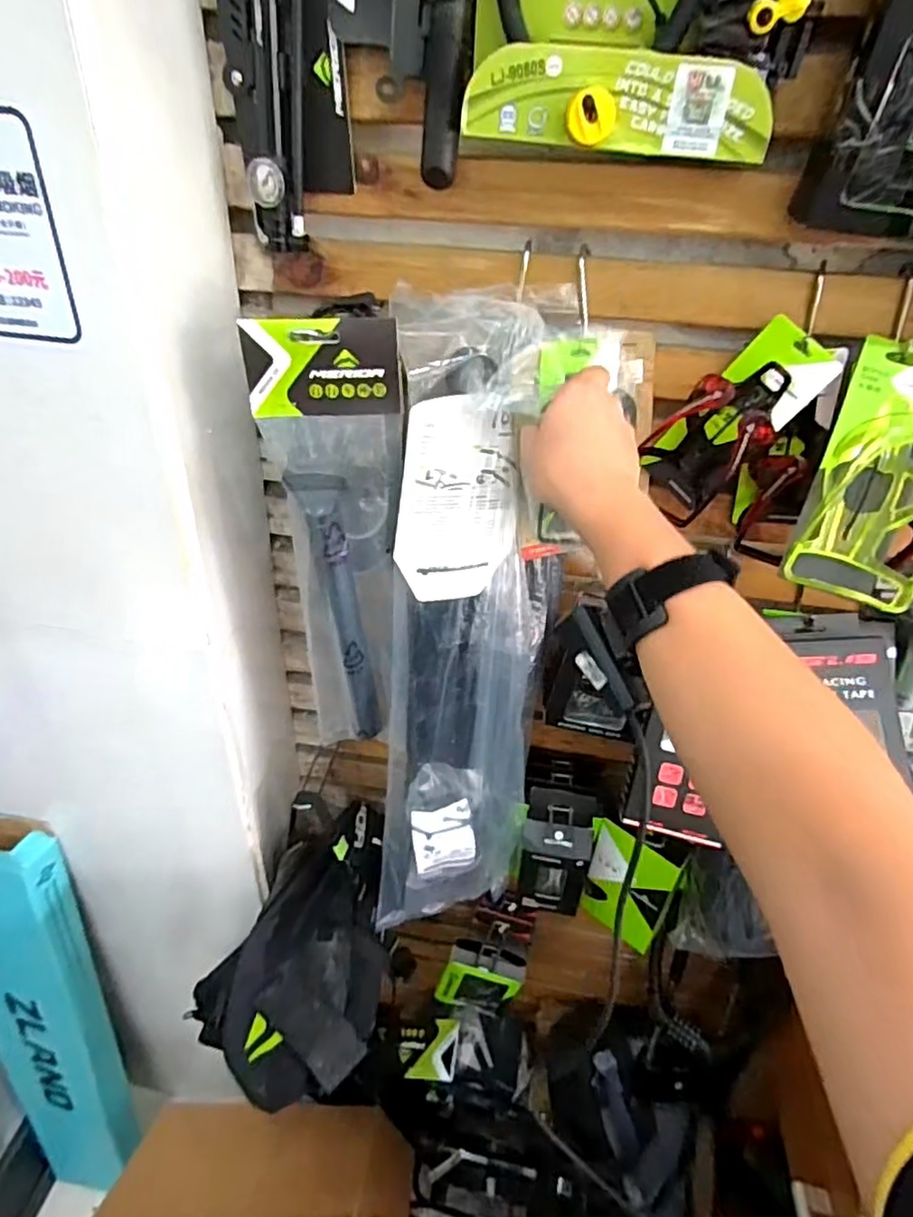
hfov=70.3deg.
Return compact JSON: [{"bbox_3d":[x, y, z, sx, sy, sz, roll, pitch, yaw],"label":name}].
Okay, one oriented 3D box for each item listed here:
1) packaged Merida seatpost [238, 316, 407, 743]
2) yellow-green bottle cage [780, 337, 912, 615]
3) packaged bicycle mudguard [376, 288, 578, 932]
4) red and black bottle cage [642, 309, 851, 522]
[{"bbox_3d":[-0.105,-0.037,0.573,0.110,0.397,0.037,-4,34,-11],"label":"packaged Merida seatpost"},{"bbox_3d":[0.295,-0.103,0.449,0.083,0.205,0.088,15,-4,16],"label":"yellow-green bottle cage"},{"bbox_3d":[0.013,0.056,0.629,0.160,0.646,0.046,-5,25,-20],"label":"packaged bicycle mudguard"},{"bbox_3d":[0.214,-0.144,0.516,0.082,0.168,0.094,37,35,-8],"label":"red and black bottle cage"}]

